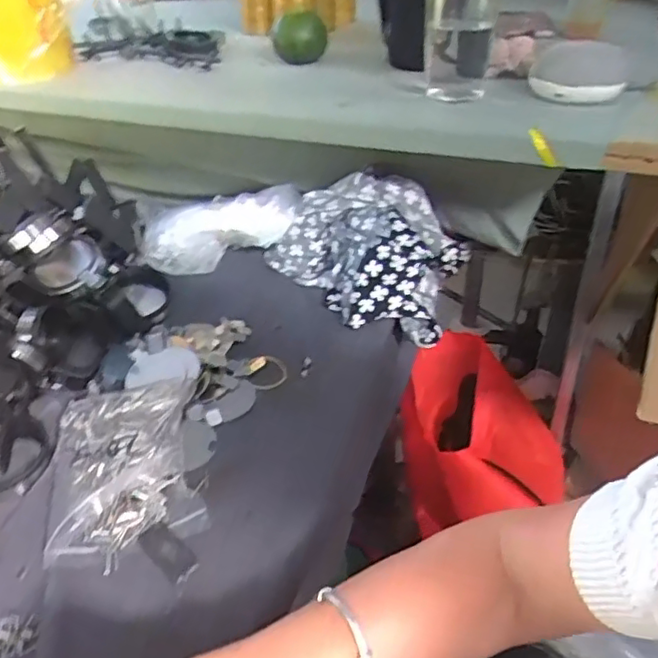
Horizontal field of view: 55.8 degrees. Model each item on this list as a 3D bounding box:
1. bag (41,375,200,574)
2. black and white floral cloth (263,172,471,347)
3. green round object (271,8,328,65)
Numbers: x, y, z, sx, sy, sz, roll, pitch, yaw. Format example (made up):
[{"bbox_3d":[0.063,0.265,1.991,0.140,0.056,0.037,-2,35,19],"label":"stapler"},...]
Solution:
[{"bbox_3d":[-0.170,0.107,0.505,0.101,0.029,0.163,-6,36,-5],"label":"bag"},{"bbox_3d":[0.052,-0.087,0.711,0.164,0.121,0.186,-25,42,-28],"label":"black and white floral cloth"},{"bbox_3d":[-0.038,-0.379,0.806,0.071,0.054,0.061,-6,36,-5],"label":"green round object"}]

